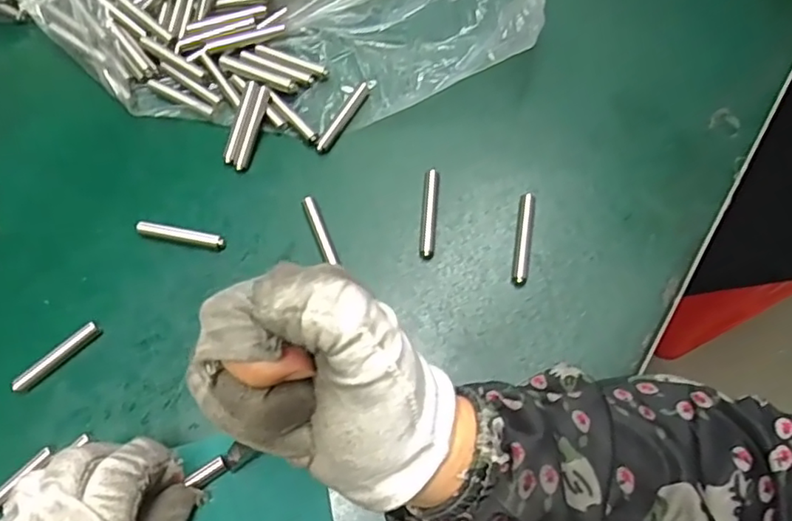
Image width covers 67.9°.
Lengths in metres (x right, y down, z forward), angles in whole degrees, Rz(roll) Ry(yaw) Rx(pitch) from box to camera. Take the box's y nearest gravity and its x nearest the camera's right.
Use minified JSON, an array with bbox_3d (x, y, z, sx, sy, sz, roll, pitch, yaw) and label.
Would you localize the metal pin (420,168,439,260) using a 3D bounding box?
[{"bbox_3d":[0.018,-0.025,0.314,0.008,0.006,0.049,3,71,6],"label":"metal pin"}]

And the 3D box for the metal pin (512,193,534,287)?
[{"bbox_3d":[0.066,-0.011,0.306,0.007,0.006,0.050,6,71,7],"label":"metal pin"}]

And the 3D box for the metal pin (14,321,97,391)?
[{"bbox_3d":[-0.173,0.049,0.301,0.048,0.009,0.007,-41,72,-10],"label":"metal pin"}]

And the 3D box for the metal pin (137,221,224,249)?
[{"bbox_3d":[-0.116,-0.014,0.320,0.048,0.008,0.008,11,71,6],"label":"metal pin"}]

